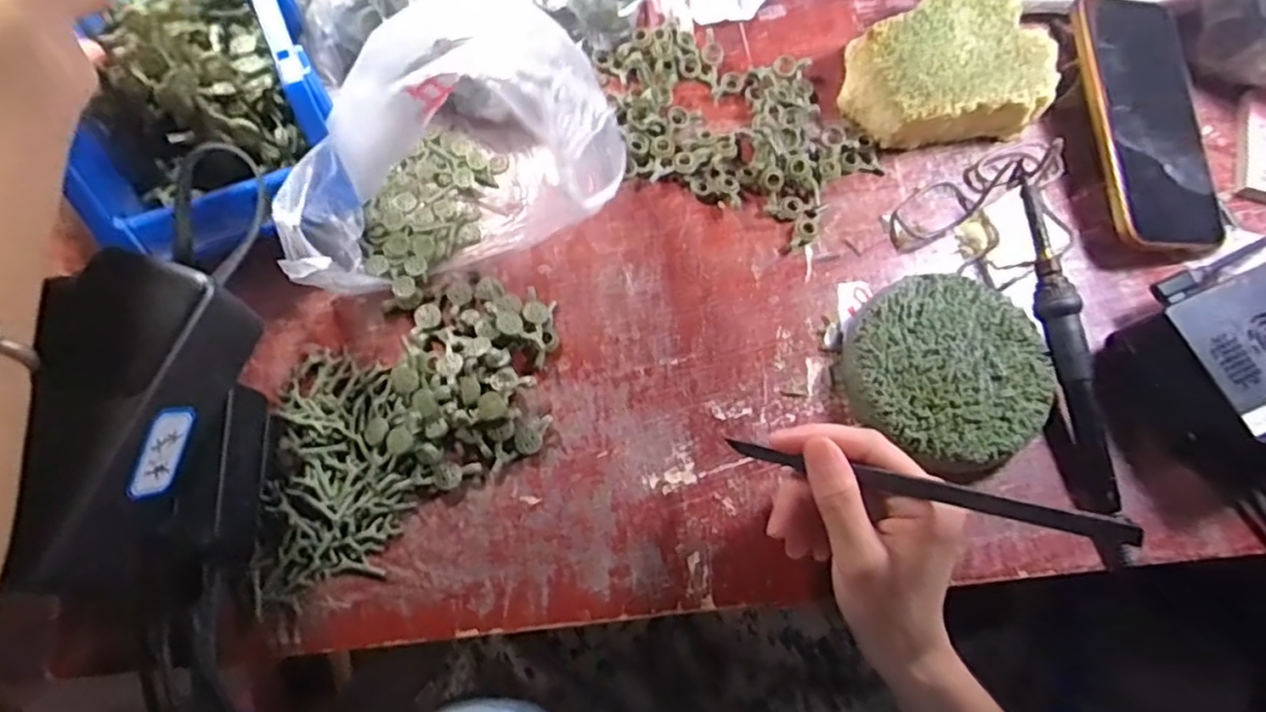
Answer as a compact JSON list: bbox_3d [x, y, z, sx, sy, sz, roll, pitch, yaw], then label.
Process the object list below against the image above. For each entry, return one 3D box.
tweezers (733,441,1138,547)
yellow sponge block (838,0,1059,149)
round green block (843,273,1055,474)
[{"bbox_3d":[0.113,0.054,0.285,0.161,0.007,0.007,8,71,36],"label":"tweezers"},{"bbox_3d":[0.185,-0.178,0.412,0.108,0.040,0.094,-9,74,-4],"label":"yellow sponge block"},{"bbox_3d":[0.170,0.008,0.366,0.102,0.027,0.103,0,74,-1],"label":"round green block"}]

